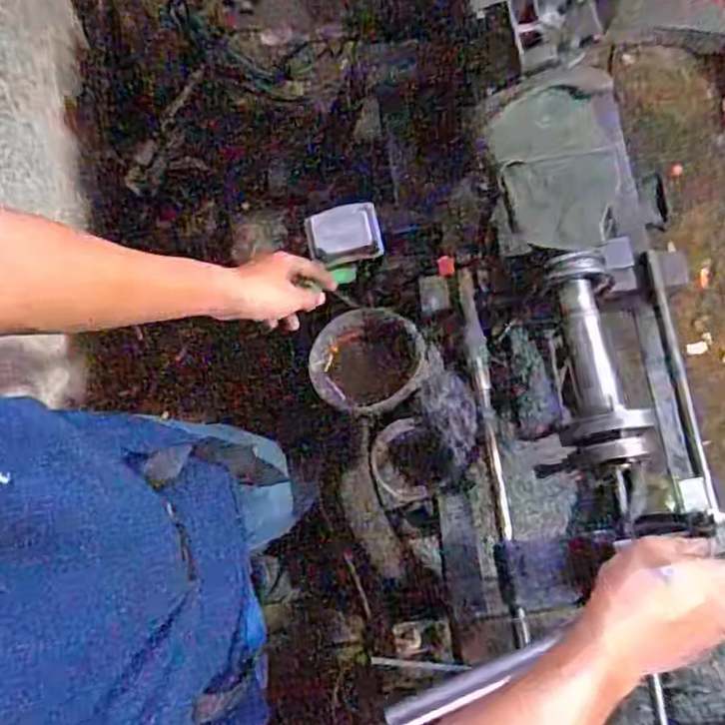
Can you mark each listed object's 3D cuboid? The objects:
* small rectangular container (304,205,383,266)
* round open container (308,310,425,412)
[{"bbox_3d":[-0.023,-0.158,0.820,0.087,0.016,0.075,-13,74,-3],"label":"small rectangular container"},{"bbox_3d":[0.004,-0.003,0.753,0.124,0.031,0.111,-8,74,-2],"label":"round open container"}]

